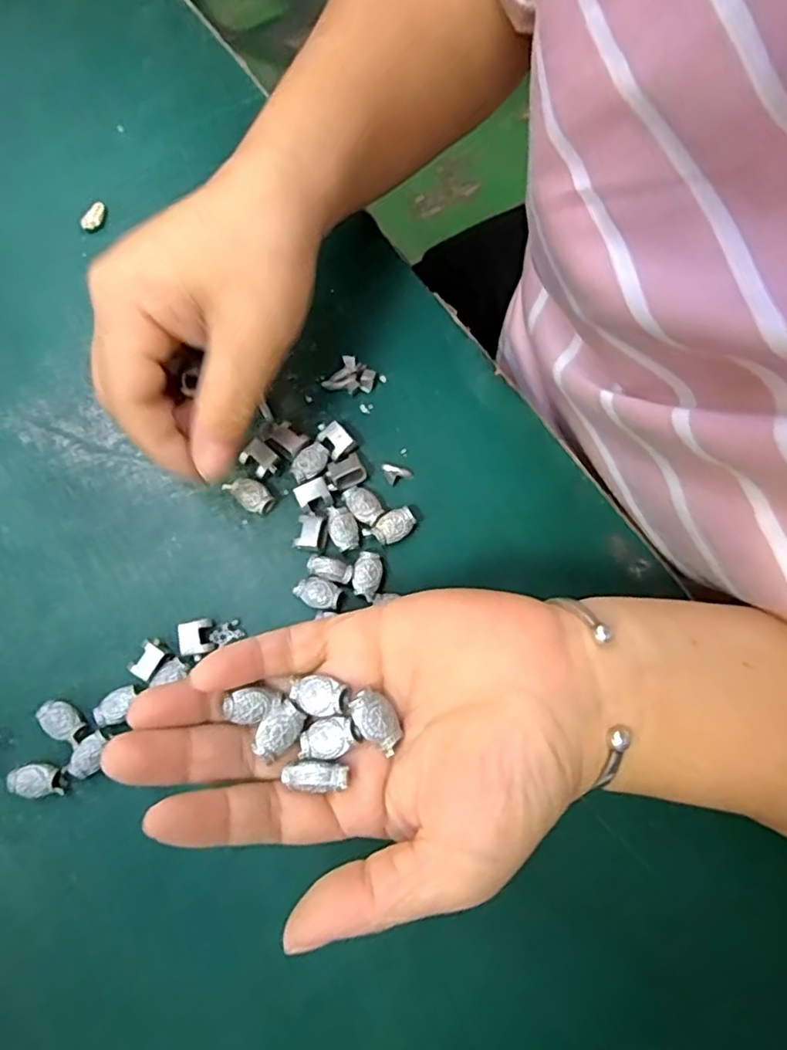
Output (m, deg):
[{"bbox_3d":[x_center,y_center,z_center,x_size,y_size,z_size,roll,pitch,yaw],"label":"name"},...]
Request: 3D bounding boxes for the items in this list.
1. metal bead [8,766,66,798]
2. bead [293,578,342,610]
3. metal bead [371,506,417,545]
[{"bbox_3d":[-0.144,0.103,0.250,0.020,0.008,0.011,1,78,2],"label":"metal bead"},{"bbox_3d":[-0.032,0.029,0.264,0.020,0.007,0.012,14,78,5],"label":"bead"},{"bbox_3d":[0.000,0.001,0.271,0.019,0.008,0.012,-29,78,-5],"label":"metal bead"}]

